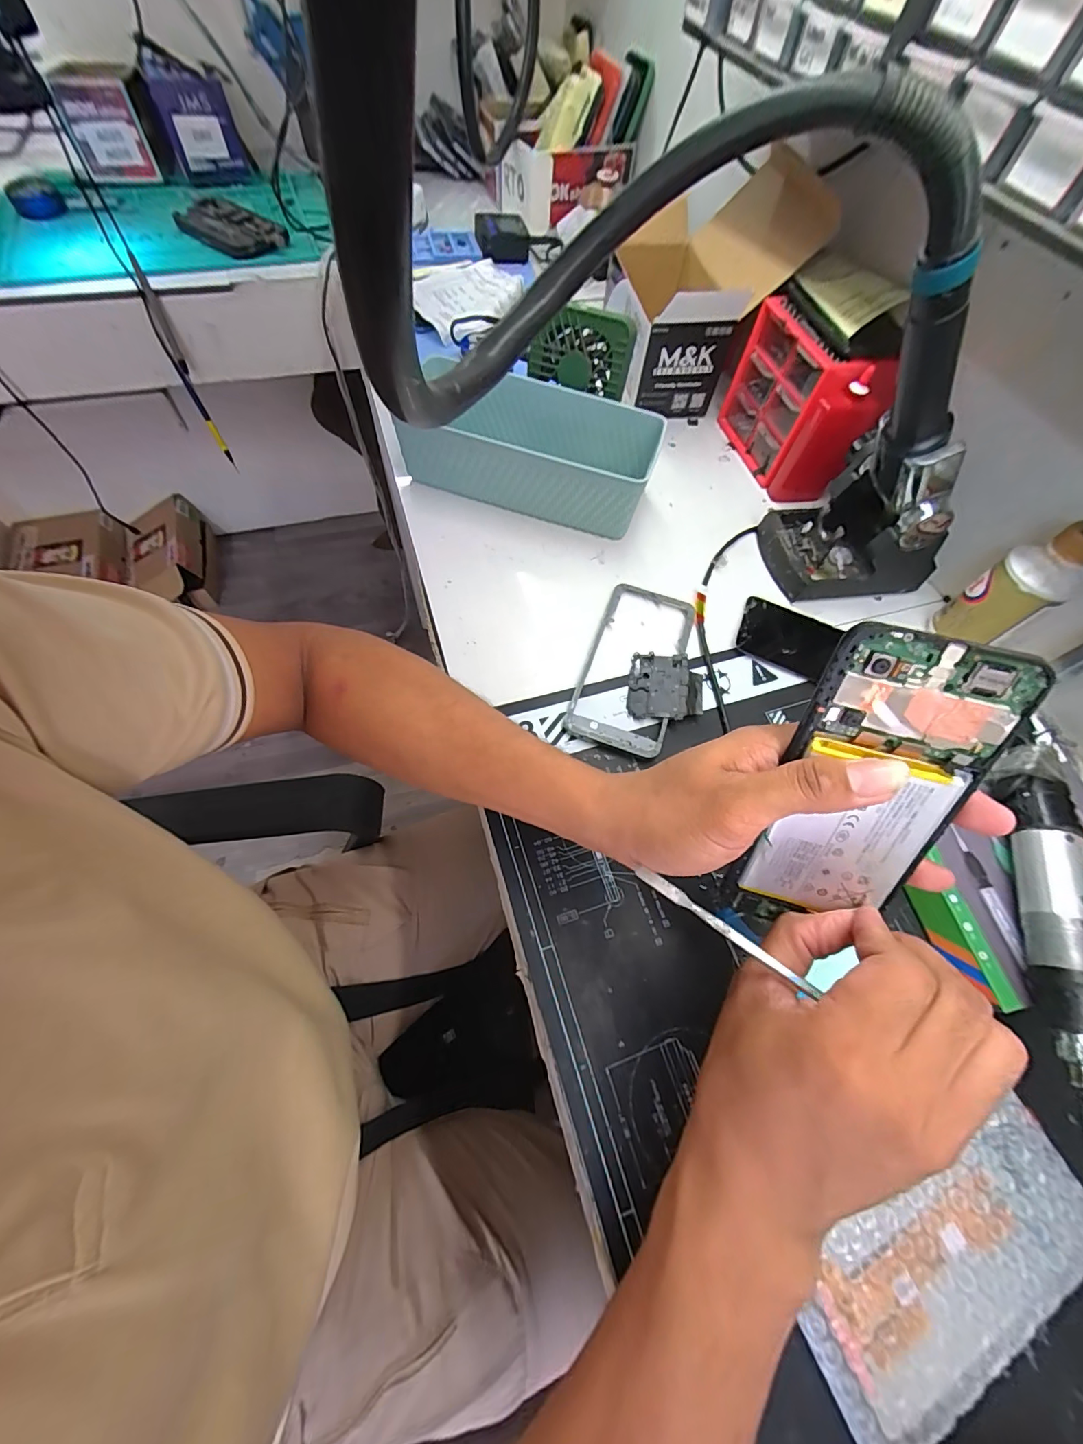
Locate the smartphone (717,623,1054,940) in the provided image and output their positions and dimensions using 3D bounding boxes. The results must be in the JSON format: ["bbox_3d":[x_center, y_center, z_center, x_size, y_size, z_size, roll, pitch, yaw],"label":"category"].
[{"bbox_3d":[0.142,0.041,0.215,0.072,0.160,0.004,16,30,9],"label":"smartphone"}]

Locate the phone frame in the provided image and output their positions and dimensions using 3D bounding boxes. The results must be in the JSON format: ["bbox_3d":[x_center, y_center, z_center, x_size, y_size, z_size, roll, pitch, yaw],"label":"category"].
[{"bbox_3d":[0.078,-0.050,0.398,0.077,0.008,0.167,19,64,6],"label":"phone frame"}]

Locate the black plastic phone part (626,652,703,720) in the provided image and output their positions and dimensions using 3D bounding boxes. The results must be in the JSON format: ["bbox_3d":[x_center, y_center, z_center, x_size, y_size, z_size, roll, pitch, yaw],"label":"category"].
[{"bbox_3d":[0.101,-0.029,0.384,0.057,0.012,0.062,10,63,2],"label":"black plastic phone part"}]

